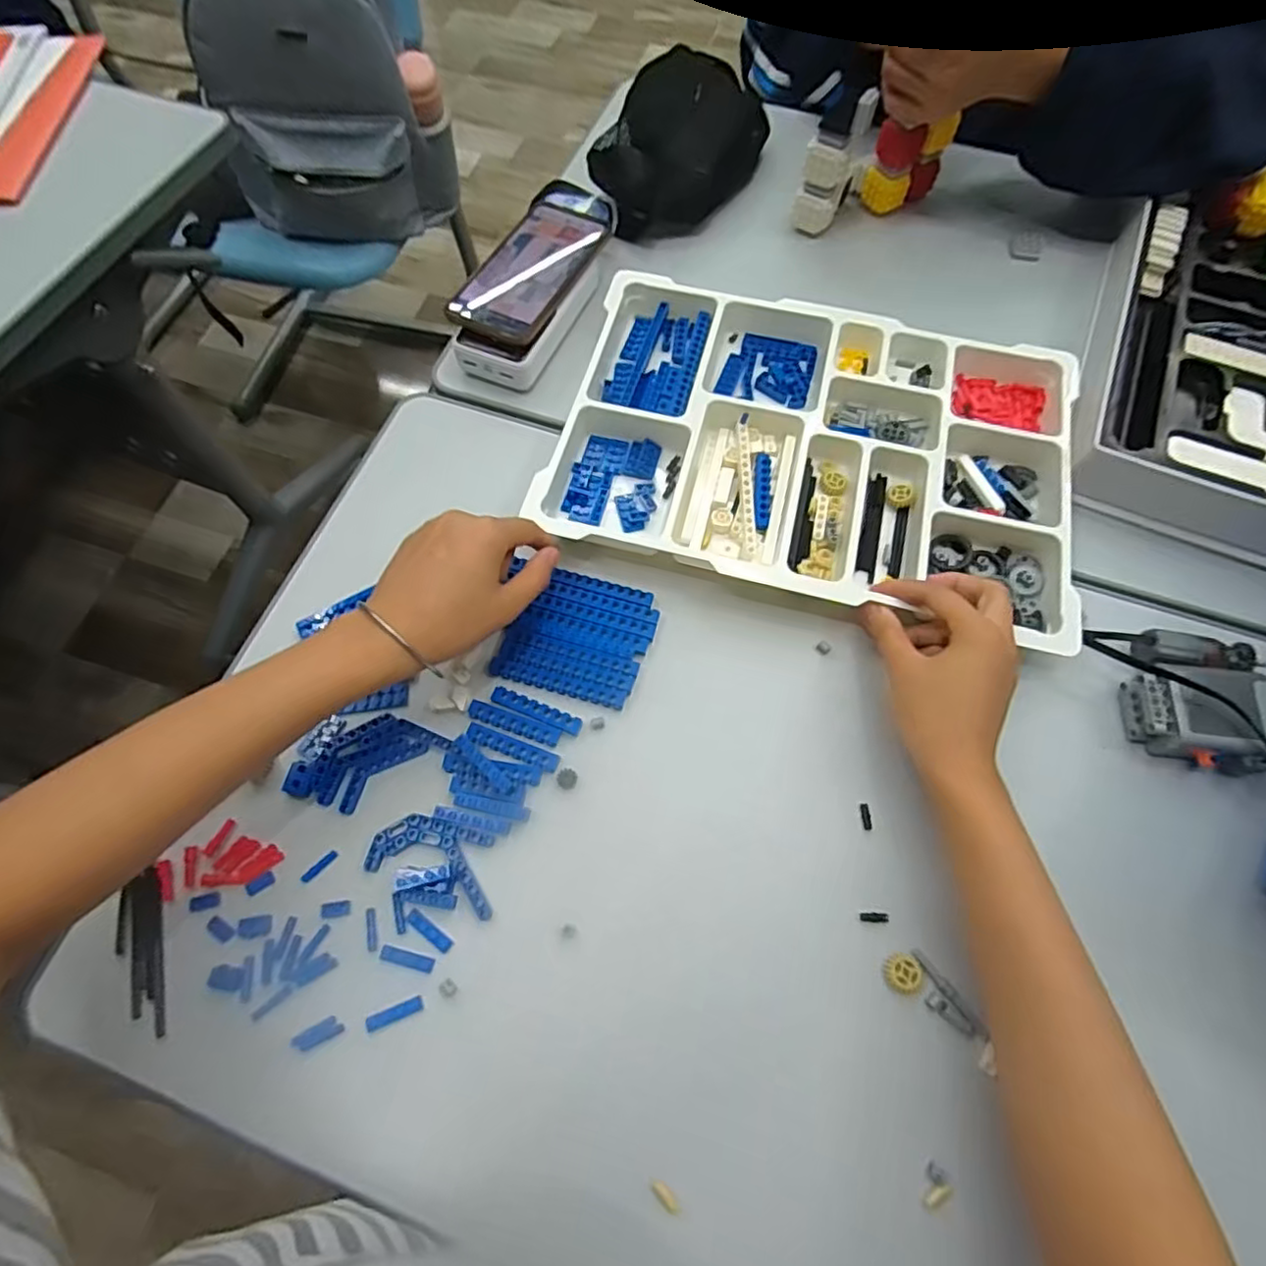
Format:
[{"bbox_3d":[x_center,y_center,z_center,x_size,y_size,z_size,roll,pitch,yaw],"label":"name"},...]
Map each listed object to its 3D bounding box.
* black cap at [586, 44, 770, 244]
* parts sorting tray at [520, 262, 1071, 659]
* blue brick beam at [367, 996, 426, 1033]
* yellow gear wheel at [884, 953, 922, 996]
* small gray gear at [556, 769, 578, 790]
[{"bbox_3d":[0.052,-0.467,0.611,0.123,0.071,0.219,22,69,9],"label":"black cap"},{"bbox_3d":[0.137,-0.144,0.492,0.371,0.032,0.256,13,68,5],"label":"parts sorting tray"},{"bbox_3d":[-0.136,0.218,0.368,0.033,0.004,0.008,-20,69,-8],"label":"blue brick beam"},{"bbox_3d":[0.156,0.196,0.371,0.021,0.004,0.020,0,67,0],"label":"yellow gear wheel"},{"bbox_3d":[-0.042,0.094,0.415,0.013,0.004,0.013,12,68,5],"label":"small gray gear"}]

